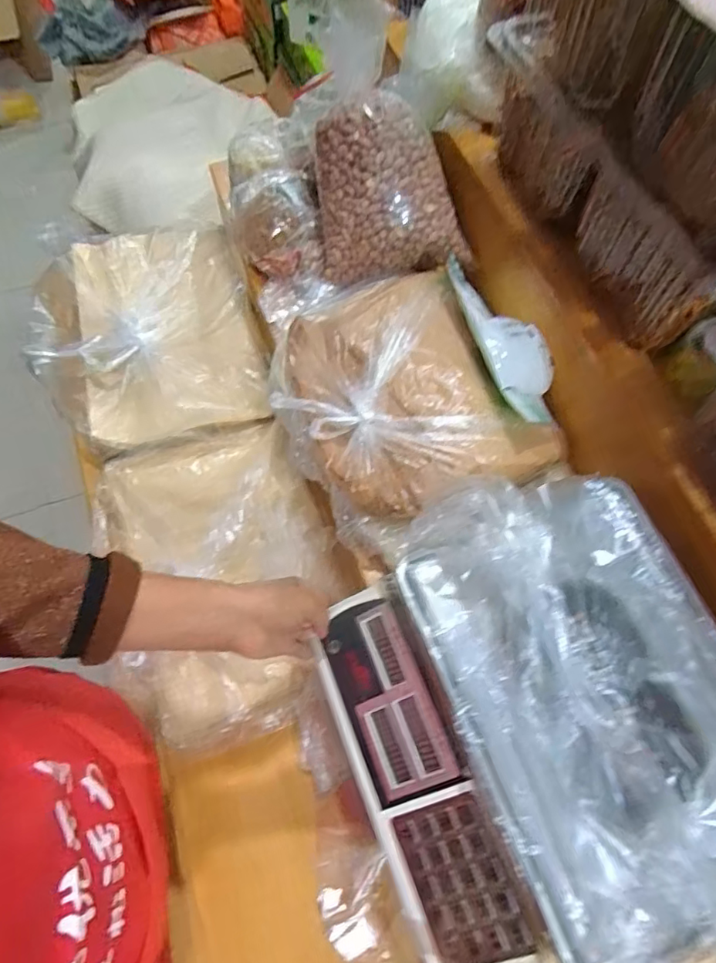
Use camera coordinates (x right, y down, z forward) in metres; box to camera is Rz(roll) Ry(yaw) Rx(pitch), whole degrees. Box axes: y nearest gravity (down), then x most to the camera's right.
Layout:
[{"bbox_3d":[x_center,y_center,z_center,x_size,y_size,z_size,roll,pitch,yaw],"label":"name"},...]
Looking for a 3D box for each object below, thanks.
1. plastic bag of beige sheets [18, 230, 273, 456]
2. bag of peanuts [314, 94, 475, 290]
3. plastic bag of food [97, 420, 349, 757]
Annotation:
[{"bbox_3d":[-0.341,-0.244,0.824,0.329,0.086,0.400,-18,68,-9],"label":"plastic bag of beige sheets"},{"bbox_3d":[0.040,-0.376,0.687,0.176,0.111,0.211,-10,101,-23],"label":"bag of peanuts"},{"bbox_3d":[-0.189,0.111,0.697,0.296,0.079,0.422,-18,68,-9],"label":"plastic bag of food"}]

